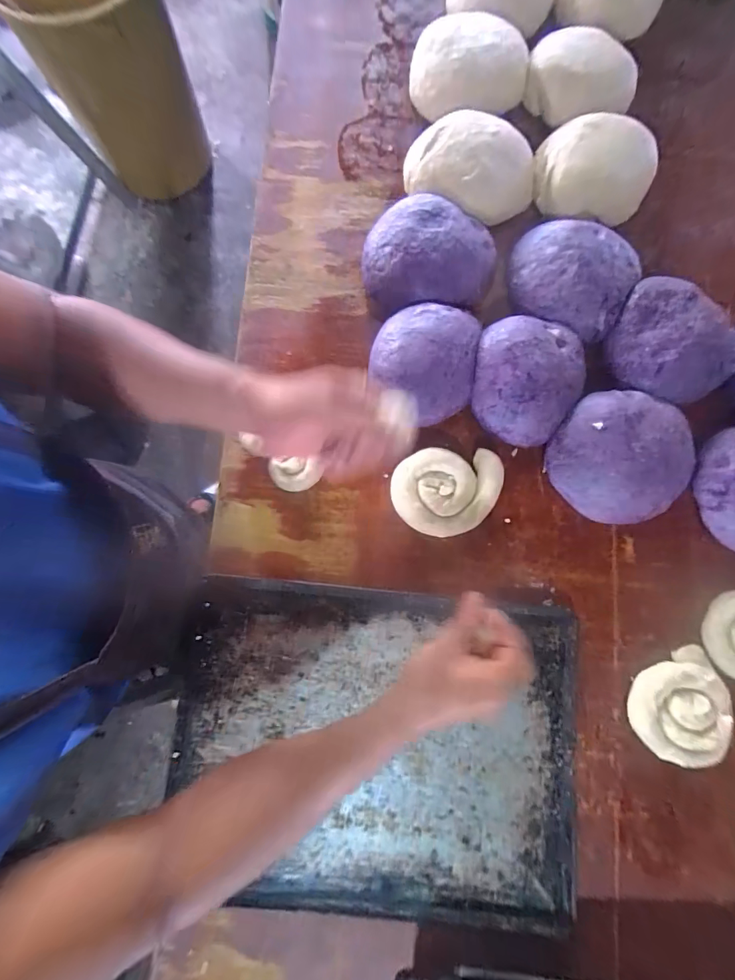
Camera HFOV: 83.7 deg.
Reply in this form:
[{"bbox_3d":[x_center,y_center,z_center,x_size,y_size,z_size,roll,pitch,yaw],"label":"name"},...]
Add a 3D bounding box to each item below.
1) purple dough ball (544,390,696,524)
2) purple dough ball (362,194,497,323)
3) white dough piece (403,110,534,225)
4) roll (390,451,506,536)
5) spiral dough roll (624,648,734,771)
[{"bbox_3d":[0.308,-0.043,0.495,0.155,0.057,0.149,0,80,-1],"label":"purple dough ball"},{"bbox_3d":[0.082,-0.312,0.549,0.177,0.059,0.152,-6,80,-2],"label":"purple dough ball"},{"bbox_3d":[0.144,-0.446,0.575,0.183,0.056,0.164,11,80,1],"label":"white dough piece"},{"bbox_3d":[0.099,0.003,0.509,0.134,0.026,0.102,-2,80,-1],"label":"roll"},{"bbox_3d":[0.355,0.248,0.460,0.109,0.036,0.105,0,80,-1],"label":"spiral dough roll"}]

